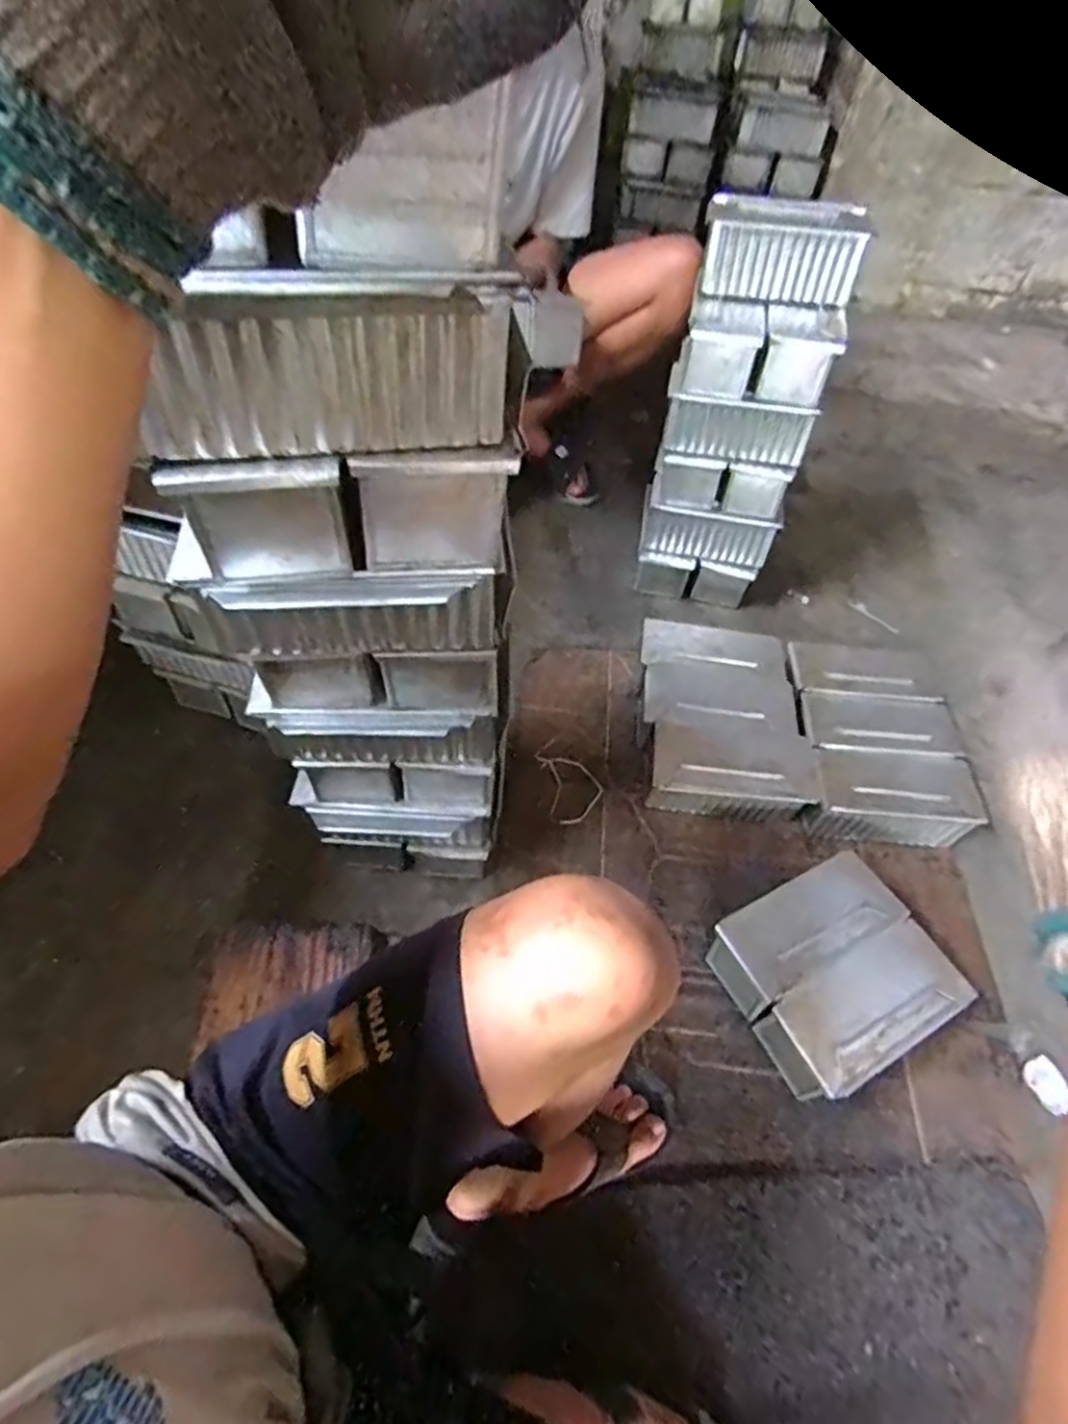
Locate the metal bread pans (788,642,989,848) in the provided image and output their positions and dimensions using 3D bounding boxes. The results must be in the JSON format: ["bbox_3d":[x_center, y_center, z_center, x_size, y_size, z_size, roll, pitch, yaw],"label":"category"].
[{"bbox_3d":[0.470,0.040,0.954,0.215,0.085,0.295,5,52,0],"label":"metal bread pans"}]

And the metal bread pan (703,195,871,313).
[{"bbox_3d":[0.322,-0.604,0.894,0.199,0.093,0.099,13,52,6],"label":"metal bread pan"}]

